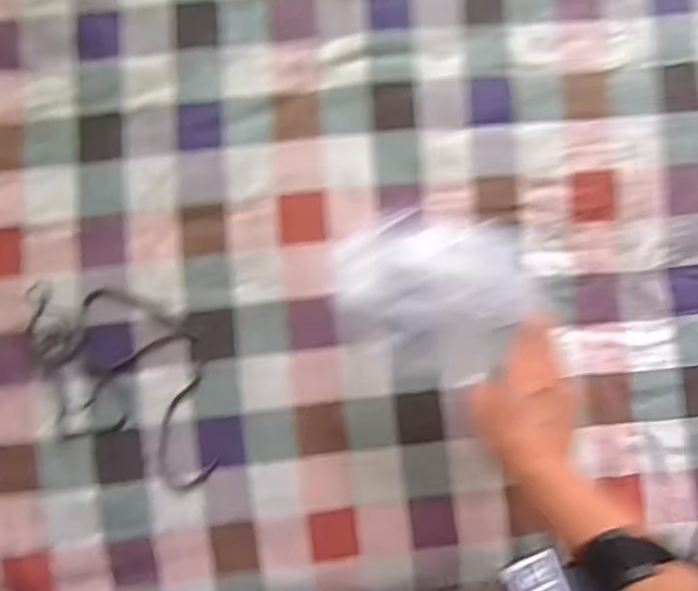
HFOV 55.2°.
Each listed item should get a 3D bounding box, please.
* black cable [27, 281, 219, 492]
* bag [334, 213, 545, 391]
[{"bbox_3d":[-0.217,0.088,0.648,0.151,0.021,0.211,-8,88,-1],"label":"black cable"},{"bbox_3d":[0.076,-0.003,0.611,0.174,0.073,0.142,14,88,0],"label":"bag"}]

